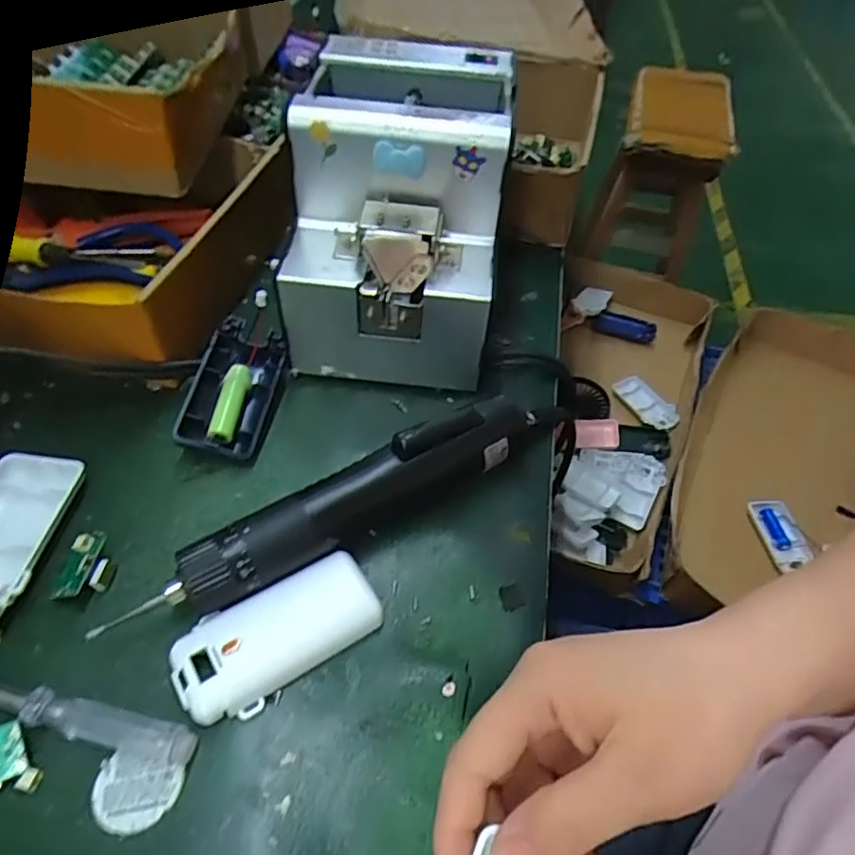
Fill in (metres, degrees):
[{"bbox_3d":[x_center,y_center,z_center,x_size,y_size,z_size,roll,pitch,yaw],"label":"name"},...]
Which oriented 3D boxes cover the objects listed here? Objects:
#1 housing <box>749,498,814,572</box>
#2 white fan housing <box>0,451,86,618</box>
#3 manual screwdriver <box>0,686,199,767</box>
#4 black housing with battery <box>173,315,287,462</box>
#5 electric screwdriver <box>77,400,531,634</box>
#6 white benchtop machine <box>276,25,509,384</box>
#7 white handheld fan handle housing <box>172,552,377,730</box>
[{"bbox_3d":[0.409,0.122,0.709,0.044,0.023,0.078,-3,50,-5],"label":"housing"},{"bbox_3d":[-0.214,0.056,0.306,0.051,0.017,0.096,2,50,-1],"label":"white fan housing"},{"bbox_3d":[-0.163,0.120,0.259,0.133,0.010,0.015,12,51,7],"label":"manual screwdriver"},{"bbox_3d":[-0.114,-0.021,0.368,0.045,0.032,0.088,8,50,4],"label":"black housing with battery"},{"bbox_3d":[-0.041,0.040,0.312,0.229,0.044,0.031,-26,56,-22],"label":"electric screwdriver"},{"bbox_3d":[-0.016,-0.135,0.394,0.120,0.151,0.164,6,50,2],"label":"white benchtop machine"},{"bbox_3d":[-0.069,0.096,0.283,0.093,0.016,0.044,-24,55,-21],"label":"white handheld fan handle housing"}]

